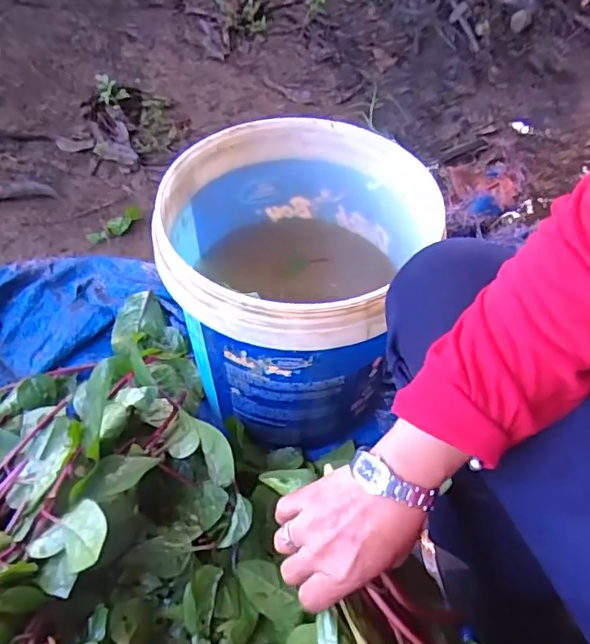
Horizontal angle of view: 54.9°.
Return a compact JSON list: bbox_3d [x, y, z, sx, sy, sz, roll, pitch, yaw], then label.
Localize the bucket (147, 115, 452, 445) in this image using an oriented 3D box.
[{"bbox_3d":[-0.003,-0.034,0.701,0.289,0.286,0.297,1,52,-2],"label":"bucket"}]

